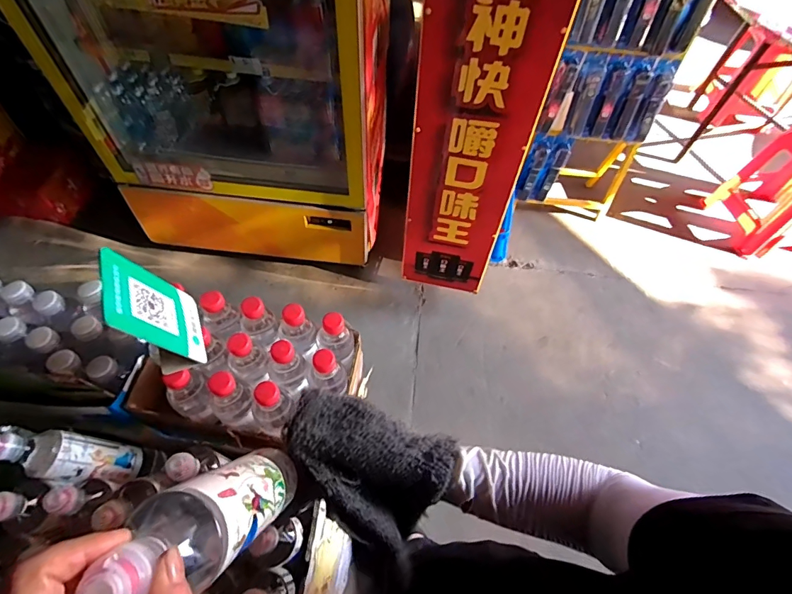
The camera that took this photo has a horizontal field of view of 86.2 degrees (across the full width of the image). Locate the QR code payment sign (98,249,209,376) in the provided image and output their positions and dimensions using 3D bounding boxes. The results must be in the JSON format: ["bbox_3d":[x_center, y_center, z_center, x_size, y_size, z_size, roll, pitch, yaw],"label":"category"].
[{"bbox_3d":[-0.313,0.020,0.560,0.062,0.147,0.118,-18,61,-14],"label":"QR code payment sign"}]

